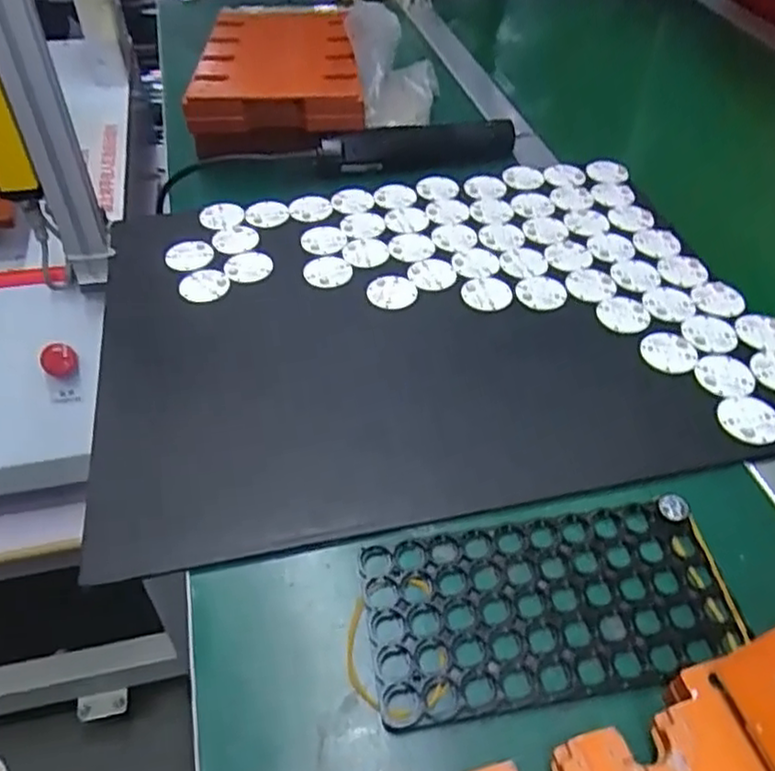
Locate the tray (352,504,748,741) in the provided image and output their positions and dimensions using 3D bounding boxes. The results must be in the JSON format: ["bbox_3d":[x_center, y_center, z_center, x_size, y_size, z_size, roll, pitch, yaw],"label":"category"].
[{"bbox_3d":[0.085,0.118,0.374,0.191,0.011,0.101,-9,47,-5],"label":"tray"}]

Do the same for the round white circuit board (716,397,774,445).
[{"bbox_3d":[0.240,0.022,0.457,0.039,0.004,0.040,-2,46,2],"label":"round white circuit board"}]

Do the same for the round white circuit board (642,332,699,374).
[{"bbox_3d":[0.204,-0.025,0.501,0.038,0.004,0.039,-2,46,2],"label":"round white circuit board"}]

